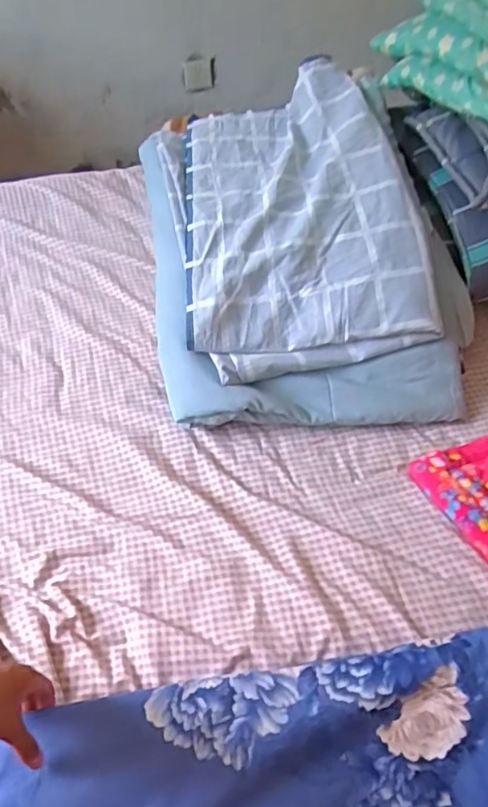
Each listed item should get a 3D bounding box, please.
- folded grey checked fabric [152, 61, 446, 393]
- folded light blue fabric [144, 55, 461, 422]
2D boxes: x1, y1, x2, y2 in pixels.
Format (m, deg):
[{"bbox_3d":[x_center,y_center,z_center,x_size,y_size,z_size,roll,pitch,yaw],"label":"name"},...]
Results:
[{"bbox_3d":[0.067,-0.314,0.946,0.359,0.148,0.549,-8,55,-4],"label":"folded grey checked fabric"},{"bbox_3d":[0.064,-0.265,0.961,0.440,0.222,0.616,-5,54,-2],"label":"folded light blue fabric"}]

